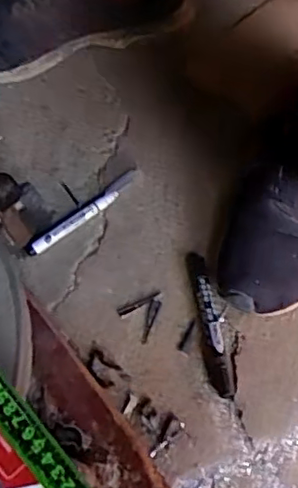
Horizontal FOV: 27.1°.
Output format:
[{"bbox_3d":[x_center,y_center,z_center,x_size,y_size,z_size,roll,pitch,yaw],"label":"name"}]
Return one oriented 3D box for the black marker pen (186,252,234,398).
[{"bbox_3d":[0.053,0.067,0.548,0.020,0.012,0.138,-7,64,-5],"label":"black marker pen"}]

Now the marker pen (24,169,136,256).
[{"bbox_3d":[-0.065,-0.032,0.609,0.136,0.015,0.018,-38,70,-17],"label":"marker pen"}]

